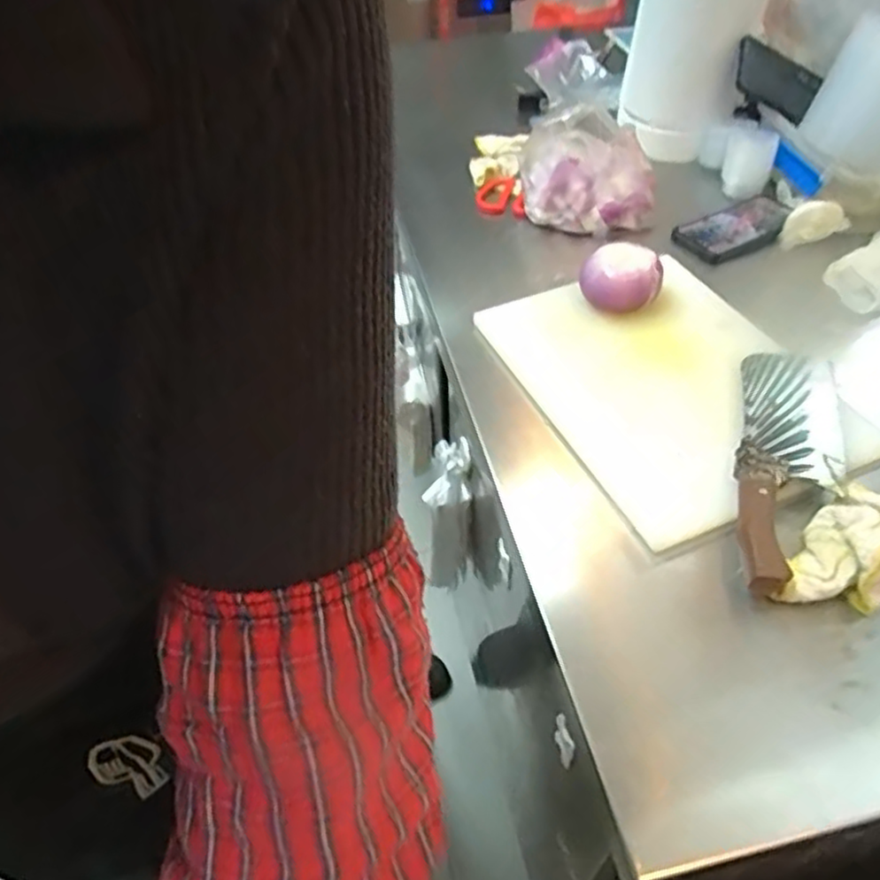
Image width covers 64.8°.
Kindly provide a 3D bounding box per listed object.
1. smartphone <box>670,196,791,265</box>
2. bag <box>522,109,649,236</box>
[{"bbox_3d":[0.382,-0.272,0.892,0.172,0.013,0.089,-27,52,-21],"label":"smartphone"},{"bbox_3d":[0.199,-0.363,0.923,0.176,0.103,0.161,0,48,2],"label":"bag"}]

